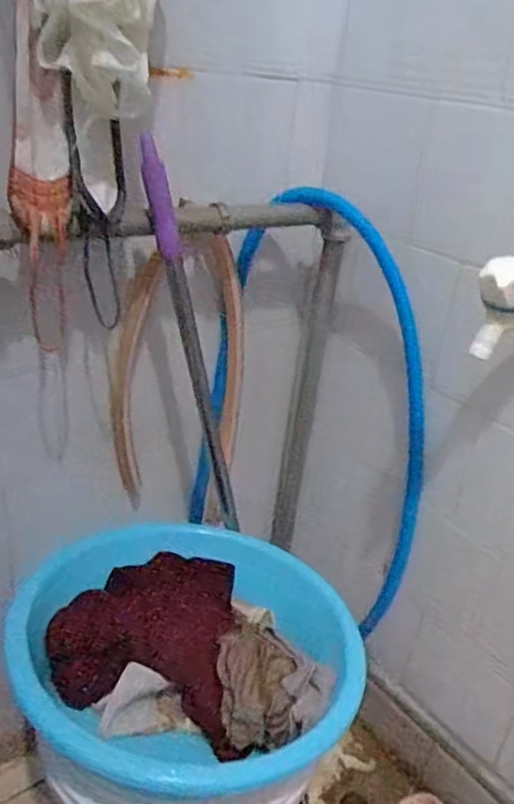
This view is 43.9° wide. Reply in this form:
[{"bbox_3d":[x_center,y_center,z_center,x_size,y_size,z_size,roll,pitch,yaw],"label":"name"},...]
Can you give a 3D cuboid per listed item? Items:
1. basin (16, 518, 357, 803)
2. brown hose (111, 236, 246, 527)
[{"bbox_3d":[-0.050,0.272,0.655,0.283,0.099,0.291,5,28,-2],"label":"basin"},{"bbox_3d":[-0.092,-0.011,0.788,0.173,0.381,0.053,-9,32,-26],"label":"brown hose"}]

